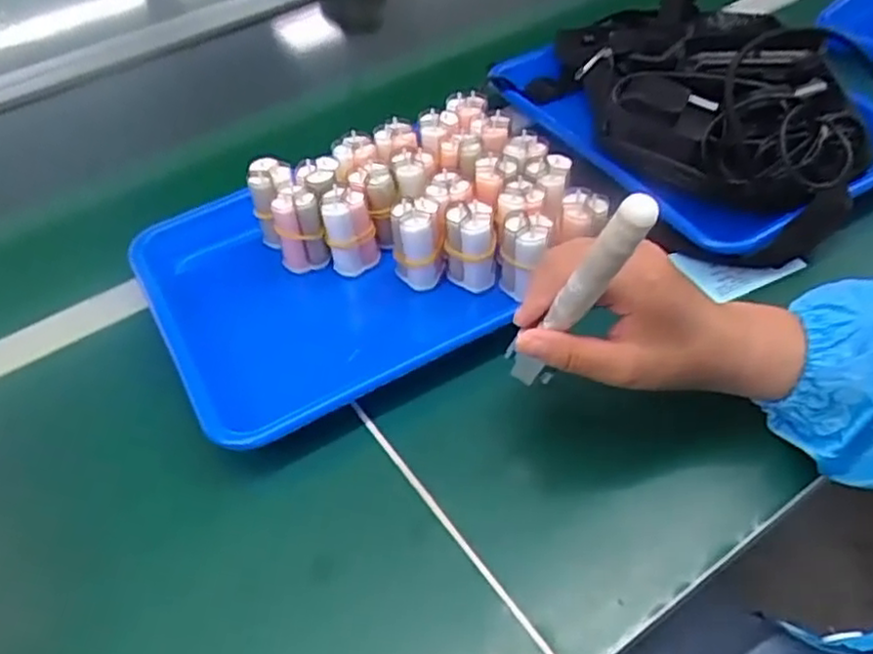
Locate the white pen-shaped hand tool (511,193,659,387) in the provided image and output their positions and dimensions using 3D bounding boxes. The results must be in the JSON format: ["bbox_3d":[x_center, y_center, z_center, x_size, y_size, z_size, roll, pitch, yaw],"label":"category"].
[{"bbox_3d":[0.070,-0.012,0.361,0.016,0.147,0.013,31,54,5],"label":"white pen-shaped hand tool"}]

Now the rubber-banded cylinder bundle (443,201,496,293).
[{"bbox_3d":[0.024,-0.060,0.514,0.035,0.065,0.027,-5,46,2],"label":"rubber-banded cylinder bundle"}]

